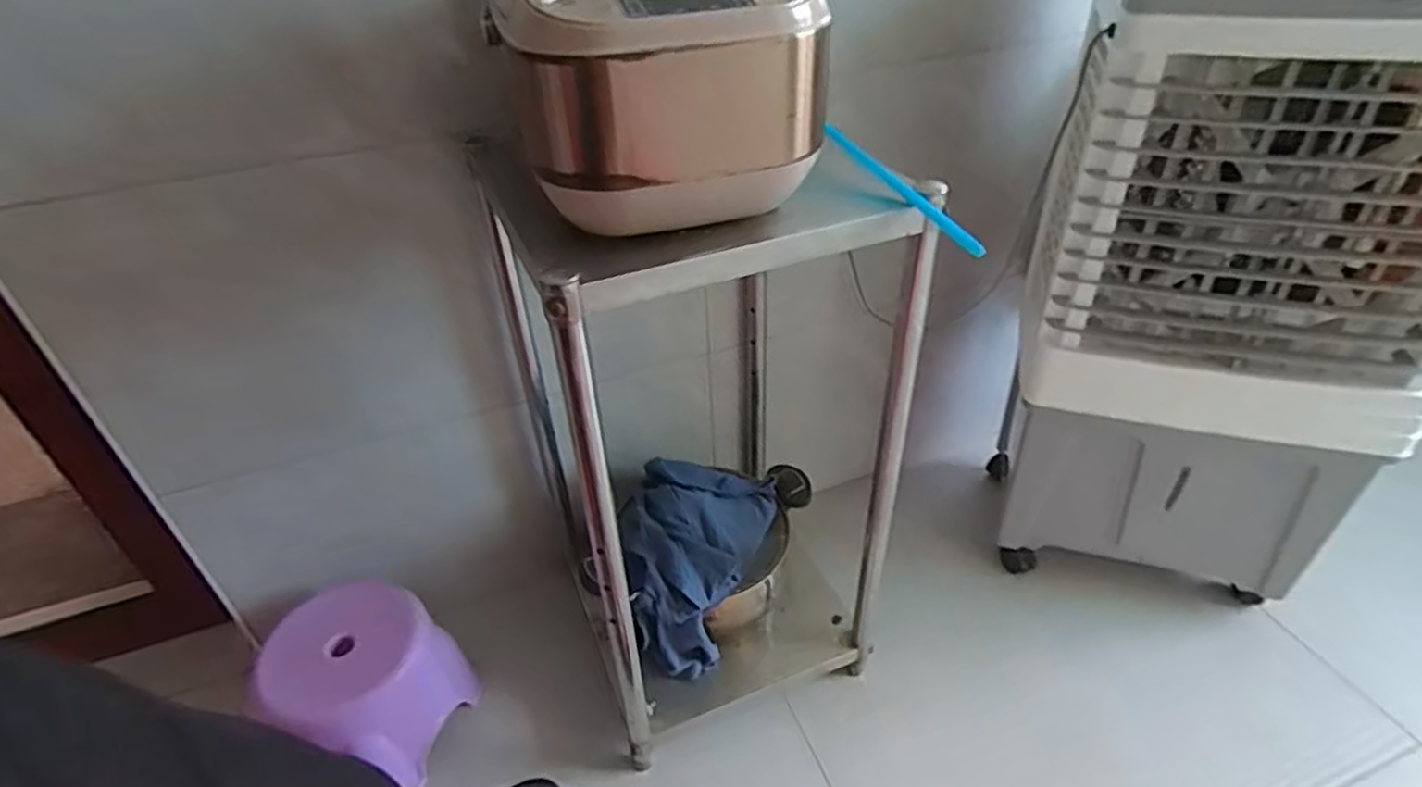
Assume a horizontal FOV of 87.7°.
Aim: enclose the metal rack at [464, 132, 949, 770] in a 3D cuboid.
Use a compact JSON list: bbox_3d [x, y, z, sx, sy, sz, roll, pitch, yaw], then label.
[{"bbox_3d":[-0.022,0.049,1.025,0.391,0.767,0.422,-16,40,-16],"label":"metal rack"}]

